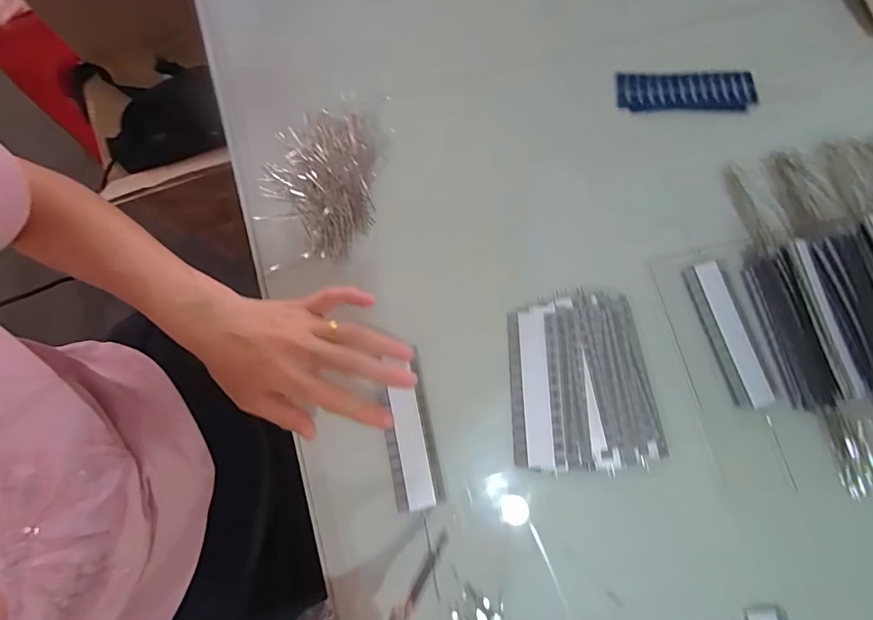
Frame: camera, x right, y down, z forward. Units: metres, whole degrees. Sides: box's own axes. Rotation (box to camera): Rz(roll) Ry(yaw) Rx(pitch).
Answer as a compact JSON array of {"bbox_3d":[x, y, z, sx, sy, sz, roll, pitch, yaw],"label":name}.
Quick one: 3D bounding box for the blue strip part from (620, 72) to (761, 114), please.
[{"bbox_3d":[0.245,-0.213,0.421,0.137,0.011,0.039,0,79,-1],"label":"blue strip part"}]

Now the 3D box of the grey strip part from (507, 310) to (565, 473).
[{"bbox_3d":[0.082,0.064,0.351,0.039,0.010,0.123,-1,79,-1],"label":"grey strip part"}]

